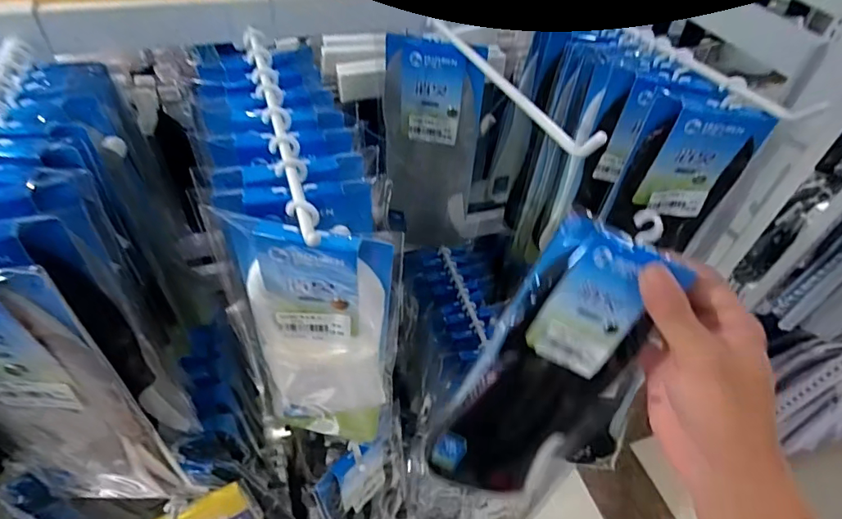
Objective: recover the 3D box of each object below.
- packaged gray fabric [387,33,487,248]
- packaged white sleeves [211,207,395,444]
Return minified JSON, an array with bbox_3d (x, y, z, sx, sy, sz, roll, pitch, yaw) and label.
[{"bbox_3d":[0.009,-0.101,0.493,0.089,0.235,0.022,10,47,5],"label":"packaged gray fabric"},{"bbox_3d":[-0.066,0.060,0.329,0.088,0.217,0.015,6,47,1],"label":"packaged white sleeves"}]

